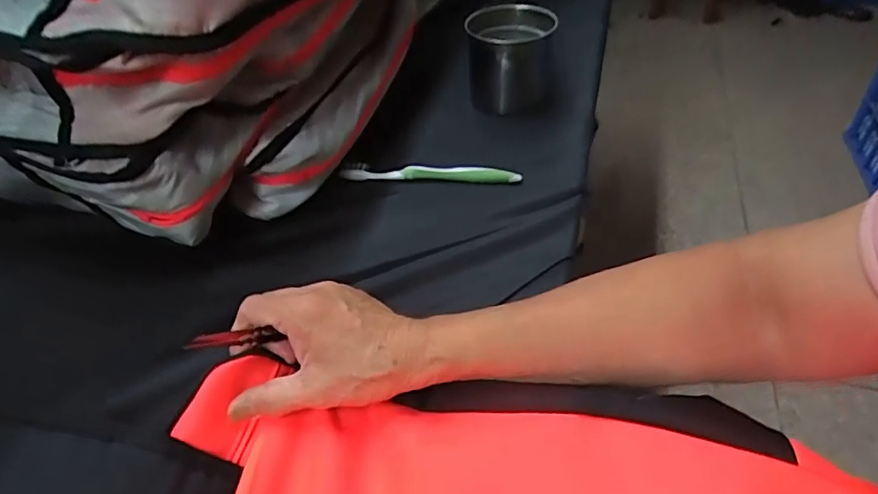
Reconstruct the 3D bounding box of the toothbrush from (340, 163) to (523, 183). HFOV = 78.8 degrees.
[{"bbox_3d":[-0.009,-0.077,0.559,0.184,0.016,0.012,1,44,6],"label":"toothbrush"}]

